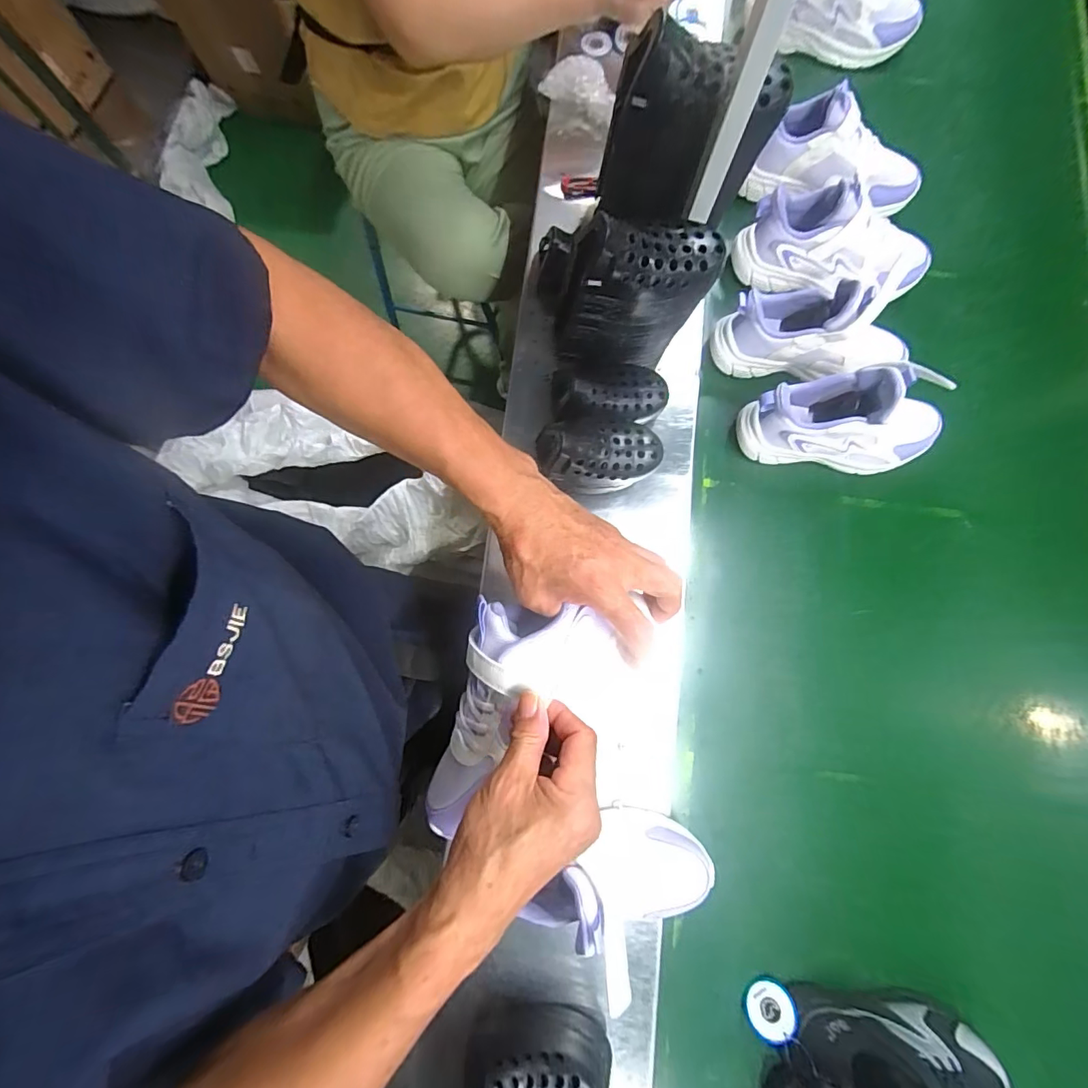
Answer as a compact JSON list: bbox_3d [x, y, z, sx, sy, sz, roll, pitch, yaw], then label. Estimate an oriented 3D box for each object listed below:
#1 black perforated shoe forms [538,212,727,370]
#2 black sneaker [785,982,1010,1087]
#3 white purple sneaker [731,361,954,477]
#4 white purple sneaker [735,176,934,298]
[{"bbox_3d":[0.081,-0.252,0.518,0.172,0.187,0.061,0,79,1],"label":"black perforated shoe forms"},{"bbox_3d":[0.343,0.501,0.475,0.201,0.101,0.083,5,79,2],"label":"black sneaker"},{"bbox_3d":[0.352,-0.144,0.558,0.224,0.156,0.080,6,79,2],"label":"white purple sneaker"},{"bbox_3d":[0.371,-0.376,0.620,0.250,0.125,0.084,11,79,3],"label":"white purple sneaker"}]

